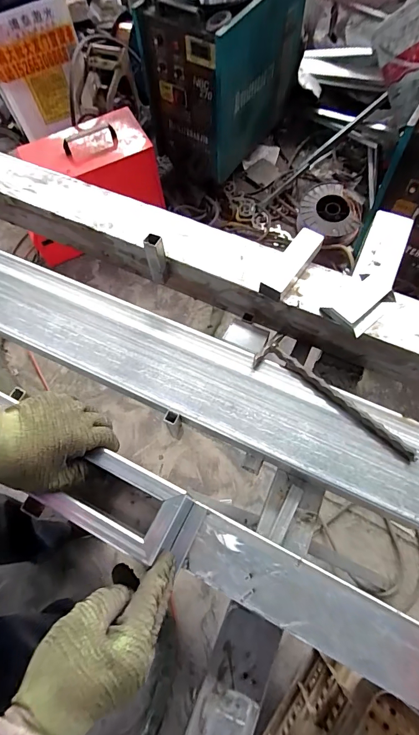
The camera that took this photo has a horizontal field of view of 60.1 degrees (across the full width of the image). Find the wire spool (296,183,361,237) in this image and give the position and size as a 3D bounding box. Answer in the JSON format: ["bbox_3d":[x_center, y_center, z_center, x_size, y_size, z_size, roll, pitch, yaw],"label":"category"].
[{"bbox_3d":[0.503,-0.655,1.515,0.245,0.089,0.237,-1,67,3],"label":"wire spool"}]

